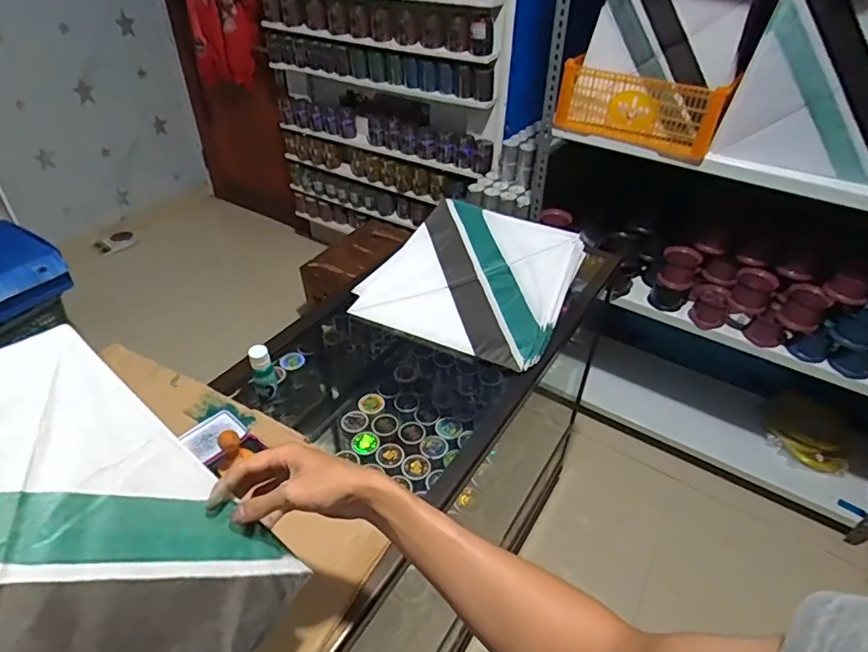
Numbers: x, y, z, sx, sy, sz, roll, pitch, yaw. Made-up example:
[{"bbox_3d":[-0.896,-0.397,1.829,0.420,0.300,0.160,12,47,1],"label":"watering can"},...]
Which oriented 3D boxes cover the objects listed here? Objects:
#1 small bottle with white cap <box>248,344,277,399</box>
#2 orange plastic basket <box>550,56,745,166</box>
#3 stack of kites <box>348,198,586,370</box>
[{"bbox_3d":[-0.266,0.074,0.814,0.032,0.097,0.027,-14,42,-18],"label":"small bottle with white cap"},{"bbox_3d":[0.517,-0.548,1.345,0.134,0.176,0.397,-27,47,-30],"label":"orange plastic basket"},{"bbox_3d":[0.073,-0.108,1.050,0.376,0.019,0.353,18,62,22],"label":"stack of kites"}]

